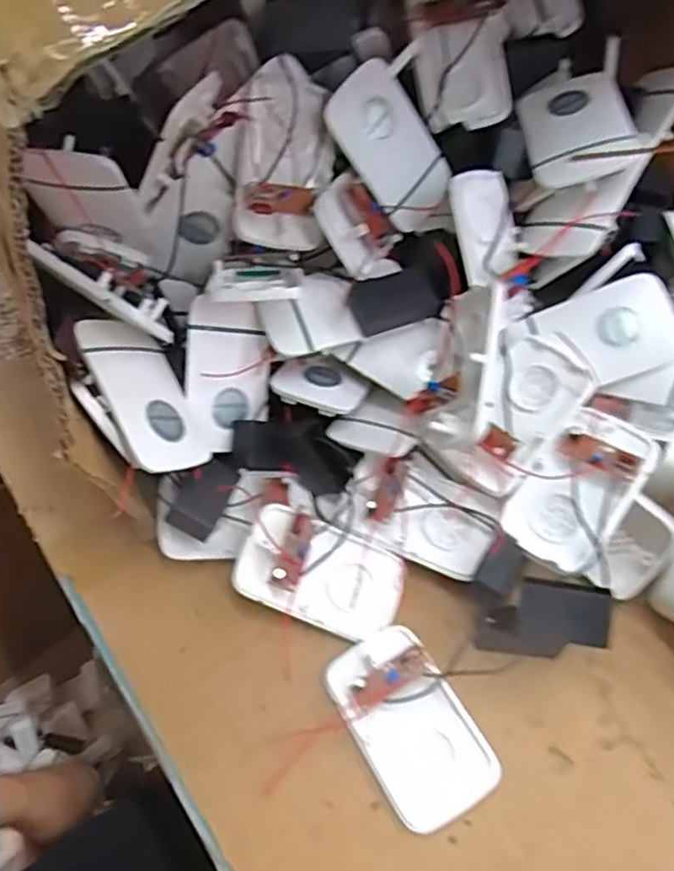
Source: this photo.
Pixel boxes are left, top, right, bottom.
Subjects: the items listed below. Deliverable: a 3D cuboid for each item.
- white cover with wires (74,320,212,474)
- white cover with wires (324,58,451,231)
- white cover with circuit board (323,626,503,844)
[{"bbox_3d":[-0.108,-0.022,0.379,0.058,0.012,0.094,-11,71,-54],"label":"white cover with wires"},{"bbox_3d":[0.031,-0.184,0.420,0.055,0.083,0.014,-47,34,-9],"label":"white cover with wires"},{"bbox_3d":[0.038,0.151,0.356,0.057,0.022,0.096,-26,62,-19],"label":"white cover with circuit board"}]

